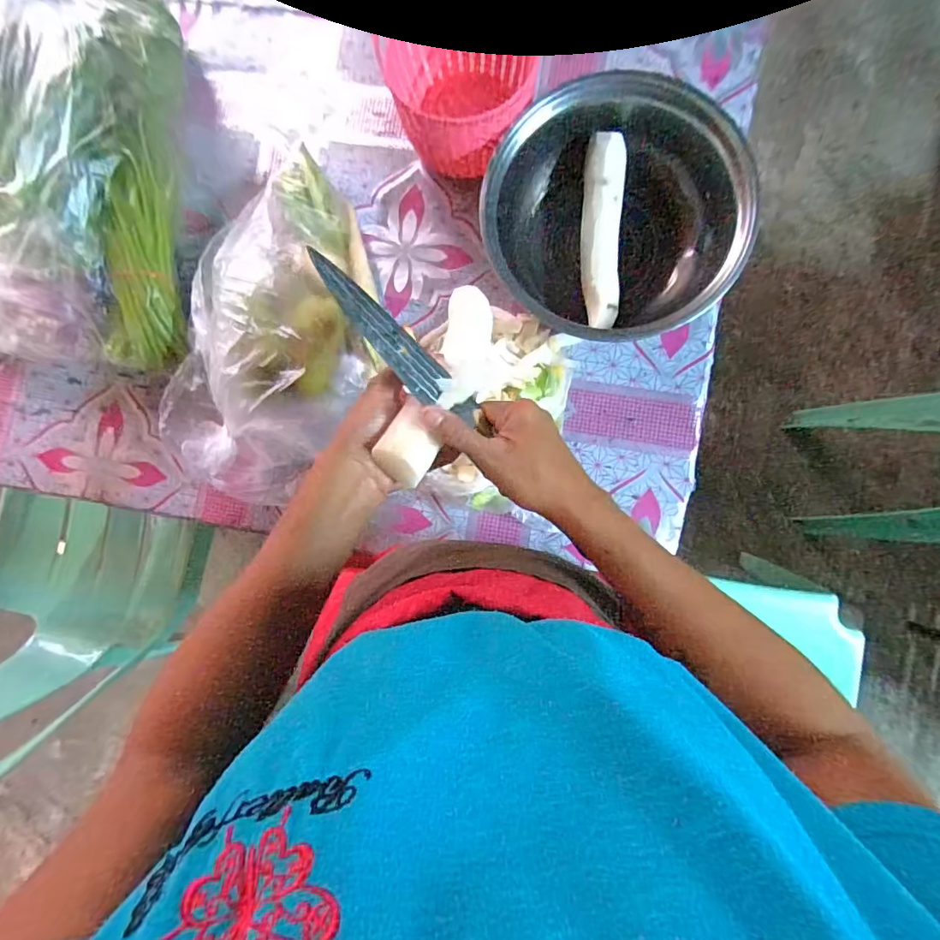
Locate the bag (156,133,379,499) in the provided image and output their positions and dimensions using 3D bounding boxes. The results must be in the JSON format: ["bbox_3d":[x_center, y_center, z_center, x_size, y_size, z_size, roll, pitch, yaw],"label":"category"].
[{"bbox_3d":[-0.228,-0.166,0.577,0.173,0.120,0.382,13,89,2],"label":"bag"}]

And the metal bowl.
[{"bbox_3d":[0.158,-0.277,0.563,0.264,0.103,0.264,0,89,2],"label":"metal bowl"}]

